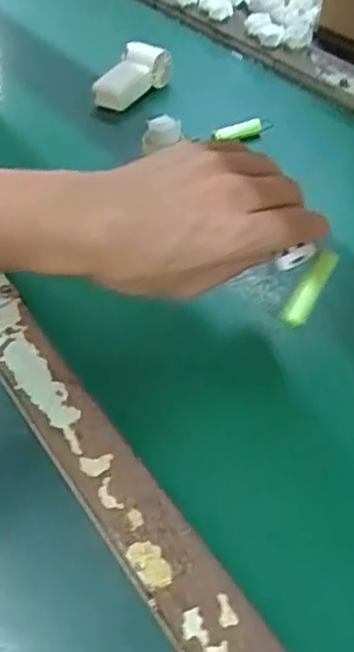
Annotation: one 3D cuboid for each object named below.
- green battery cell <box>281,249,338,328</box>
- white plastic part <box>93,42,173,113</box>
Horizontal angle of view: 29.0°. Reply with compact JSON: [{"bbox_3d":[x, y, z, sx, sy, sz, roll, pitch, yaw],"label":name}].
[{"bbox_3d":[0.083,-0.024,0.428,0.012,0.011,0.055,29,80,27],"label":"green battery cell"},{"bbox_3d":[-0.047,-0.263,0.724,0.038,0.041,0.091,30,54,29],"label":"white plastic part"}]

